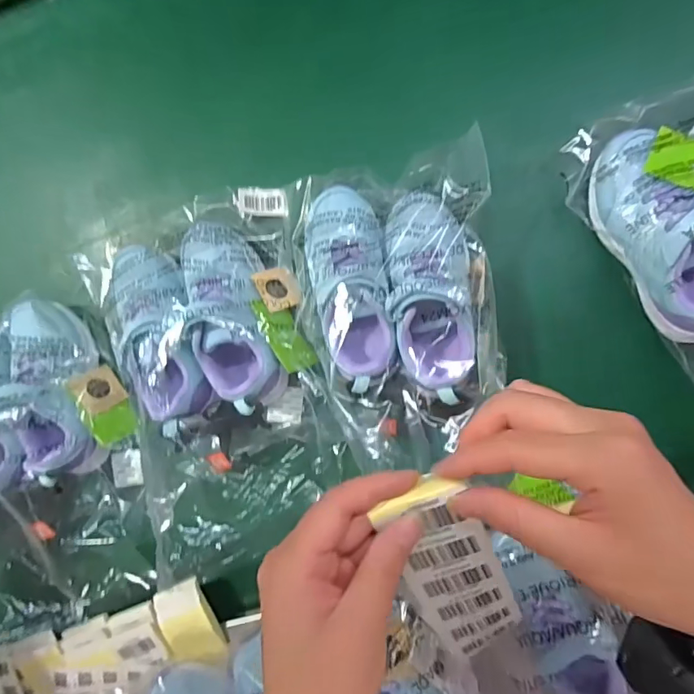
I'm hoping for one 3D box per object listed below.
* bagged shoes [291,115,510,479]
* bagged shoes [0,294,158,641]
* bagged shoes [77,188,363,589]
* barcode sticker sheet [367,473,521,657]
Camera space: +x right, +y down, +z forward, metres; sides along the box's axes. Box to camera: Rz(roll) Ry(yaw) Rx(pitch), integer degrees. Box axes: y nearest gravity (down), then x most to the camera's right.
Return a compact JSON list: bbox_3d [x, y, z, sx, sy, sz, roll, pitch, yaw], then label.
[{"bbox_3d":[0.043,-0.040,0.427,0.179,0.098,0.267,-6,88,9],"label":"bagged shoes"},{"bbox_3d":[-0.322,0.117,0.493,0.203,0.084,0.325,-18,86,8],"label":"bagged shoes"},{"bbox_3d":[-0.130,0.022,0.446,0.224,0.091,0.333,-20,86,8],"label":"bagged shoes"},{"bbox_3d":[0.064,0.132,0.270,0.051,0.010,0.146,-22,117,6],"label":"barcode sticker sheet"}]

